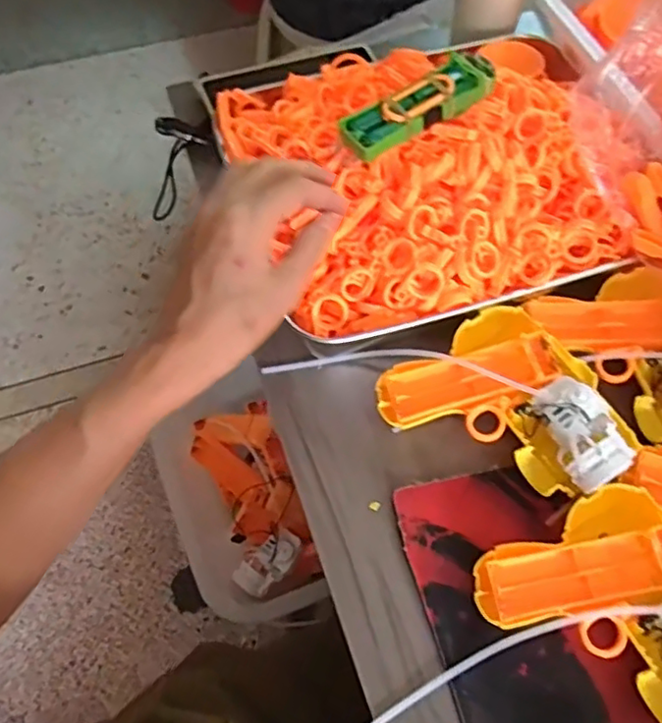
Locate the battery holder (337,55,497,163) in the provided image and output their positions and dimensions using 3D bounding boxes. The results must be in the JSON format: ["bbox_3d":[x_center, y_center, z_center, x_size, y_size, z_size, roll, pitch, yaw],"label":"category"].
[{"bbox_3d":[0.060,-0.173,0.418,0.111,0.019,0.034,-29,67,-15],"label":"battery holder"}]

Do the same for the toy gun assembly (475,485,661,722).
[{"bbox_3d":[0.171,0.144,0.350,0.116,0.038,0.143,-35,69,-17],"label":"toy gun assembly"}]

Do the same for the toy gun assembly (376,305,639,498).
[{"bbox_3d":[0.123,0.019,0.417,0.162,0.039,0.108,25,65,11],"label":"toy gun assembly"}]

